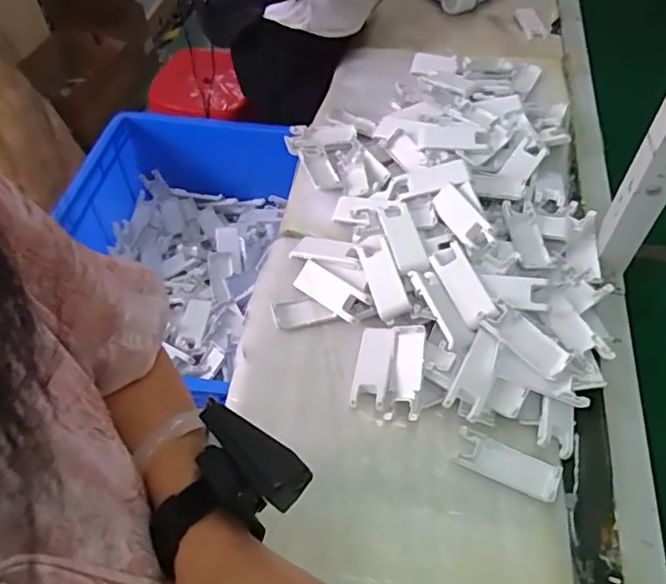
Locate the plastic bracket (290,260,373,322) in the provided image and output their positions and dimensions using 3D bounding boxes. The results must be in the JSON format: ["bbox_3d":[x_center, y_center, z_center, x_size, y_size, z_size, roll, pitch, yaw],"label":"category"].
[{"bbox_3d":[-0.003,-0.001,0.702,0.100,0.004,0.040,31,82,25],"label":"plastic bracket"}]

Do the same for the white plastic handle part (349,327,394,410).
[{"bbox_3d":[0.045,0.084,0.645,0.038,0.022,0.092,9,54,8],"label":"white plastic handle part"}]

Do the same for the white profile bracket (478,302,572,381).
[{"bbox_3d":[0.207,0.051,0.620,0.099,0.006,0.039,42,75,9],"label":"white profile bracket"}]

